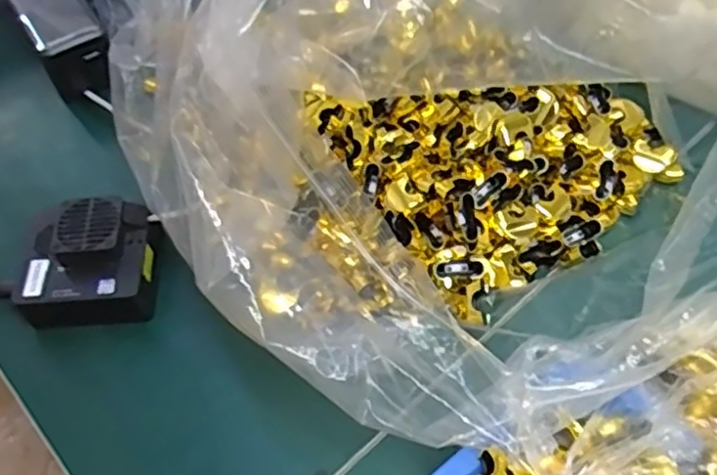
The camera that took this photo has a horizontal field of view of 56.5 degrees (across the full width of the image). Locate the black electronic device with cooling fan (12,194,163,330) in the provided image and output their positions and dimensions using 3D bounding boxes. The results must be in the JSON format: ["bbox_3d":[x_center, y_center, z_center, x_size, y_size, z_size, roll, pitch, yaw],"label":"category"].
[{"bbox_3d":[-0.170,0.017,0.425,0.082,0.053,0.065,-3,56,0],"label":"black electronic device with cooling fan"}]

